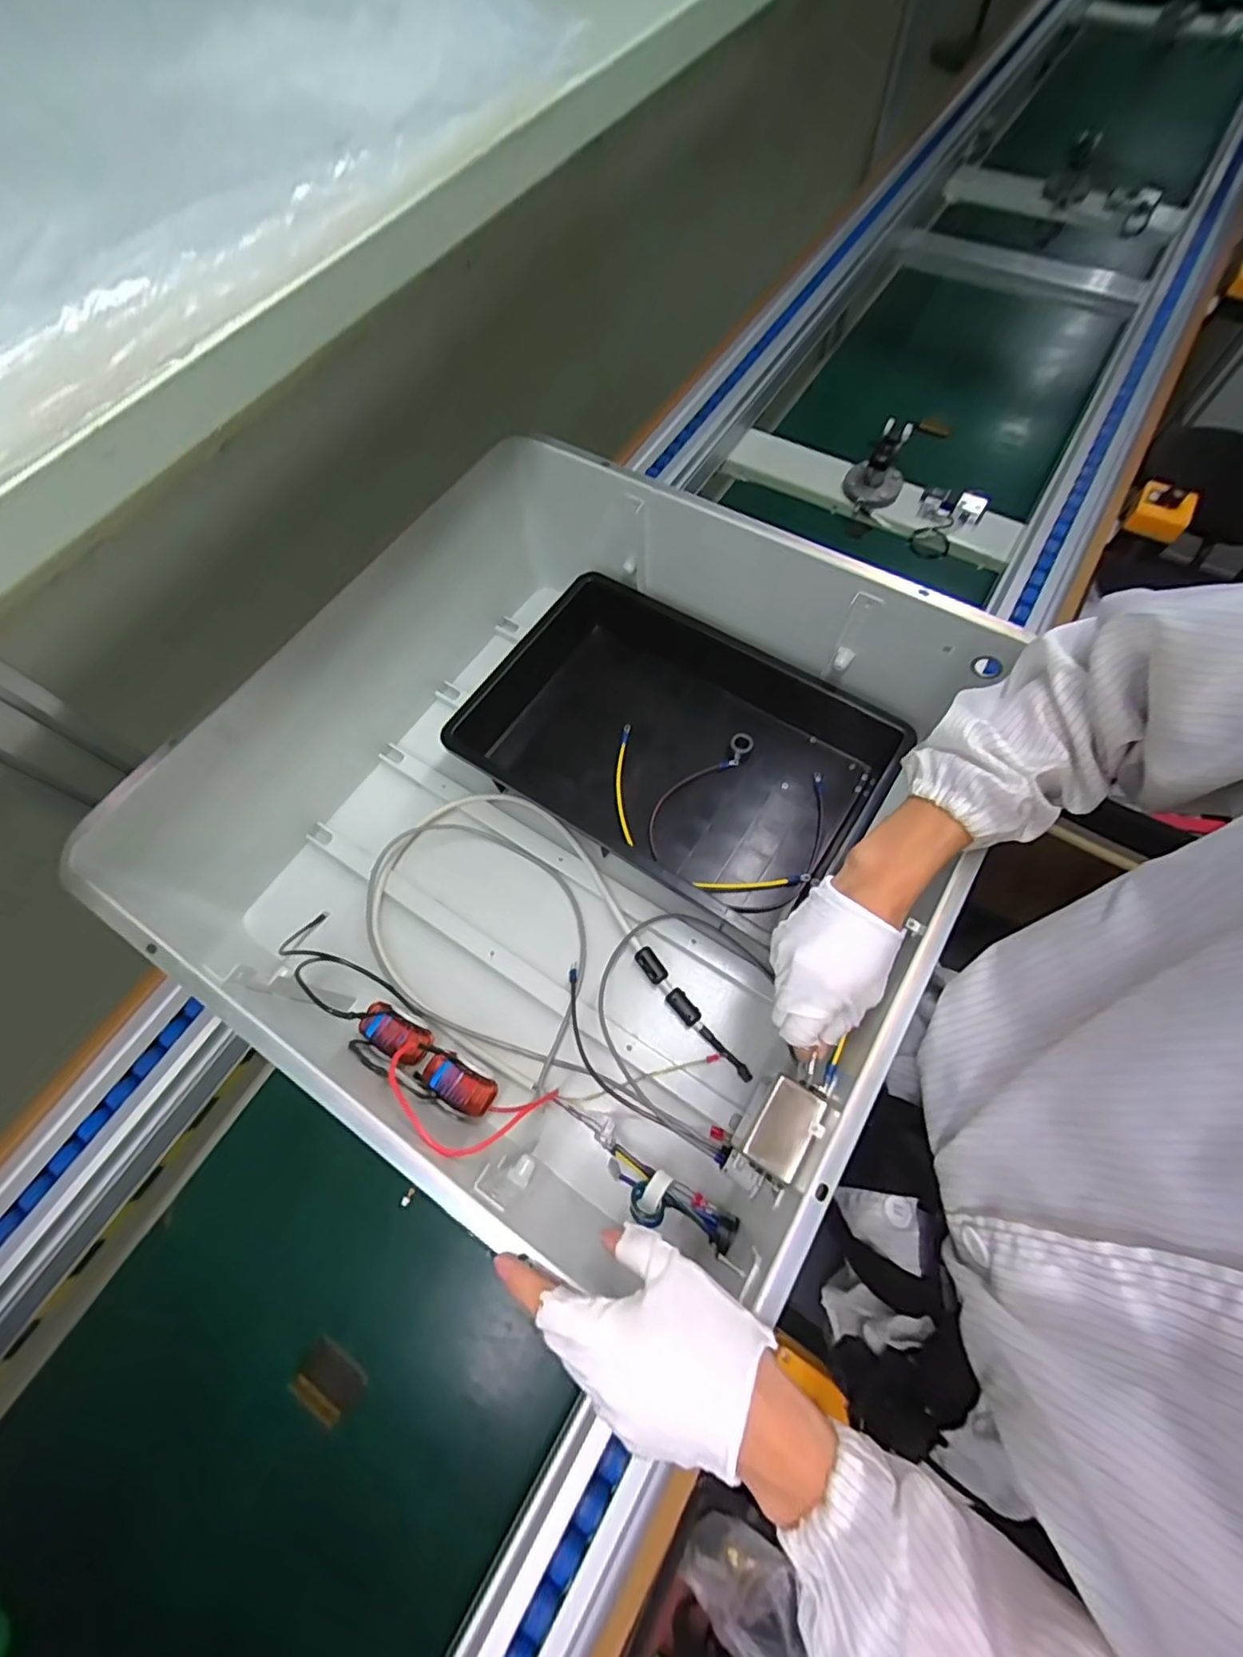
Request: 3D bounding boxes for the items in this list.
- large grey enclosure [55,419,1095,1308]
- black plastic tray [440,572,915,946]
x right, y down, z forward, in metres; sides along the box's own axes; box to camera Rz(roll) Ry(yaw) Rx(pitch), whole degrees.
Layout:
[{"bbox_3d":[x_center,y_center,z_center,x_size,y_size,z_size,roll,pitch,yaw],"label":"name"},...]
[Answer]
[{"bbox_3d":[-0.079,-0.034,0.602,0.629,0.219,0.619,26,70,13],"label":"large grey enclosure"},{"bbox_3d":[0.048,-0.093,0.688,0.457,0.086,0.291,32,72,15],"label":"black plastic tray"}]

